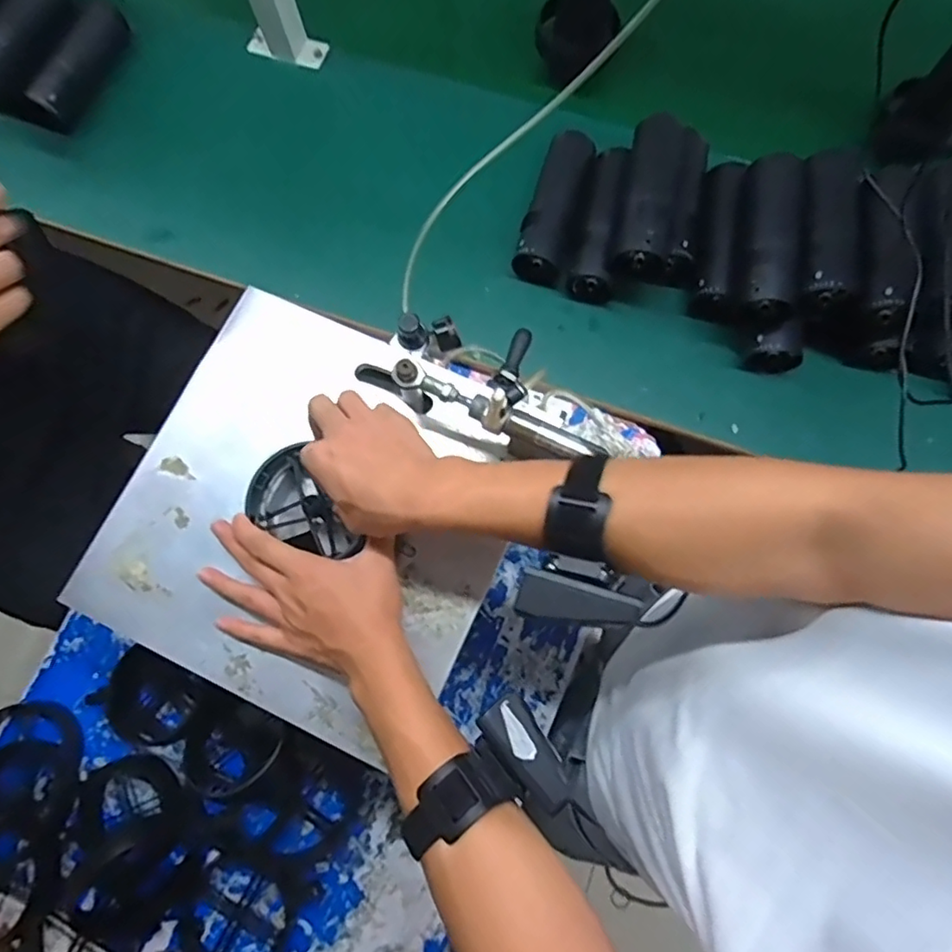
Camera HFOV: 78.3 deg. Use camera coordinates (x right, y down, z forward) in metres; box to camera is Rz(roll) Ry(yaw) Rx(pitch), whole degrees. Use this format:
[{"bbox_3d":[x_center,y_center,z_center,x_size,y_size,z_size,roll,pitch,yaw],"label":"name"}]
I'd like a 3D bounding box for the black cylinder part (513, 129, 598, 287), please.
[{"bbox_3d":[0.091,-0.296,0.651,0.061,0.046,0.171,17,77,6],"label":"black cylinder part"}]

